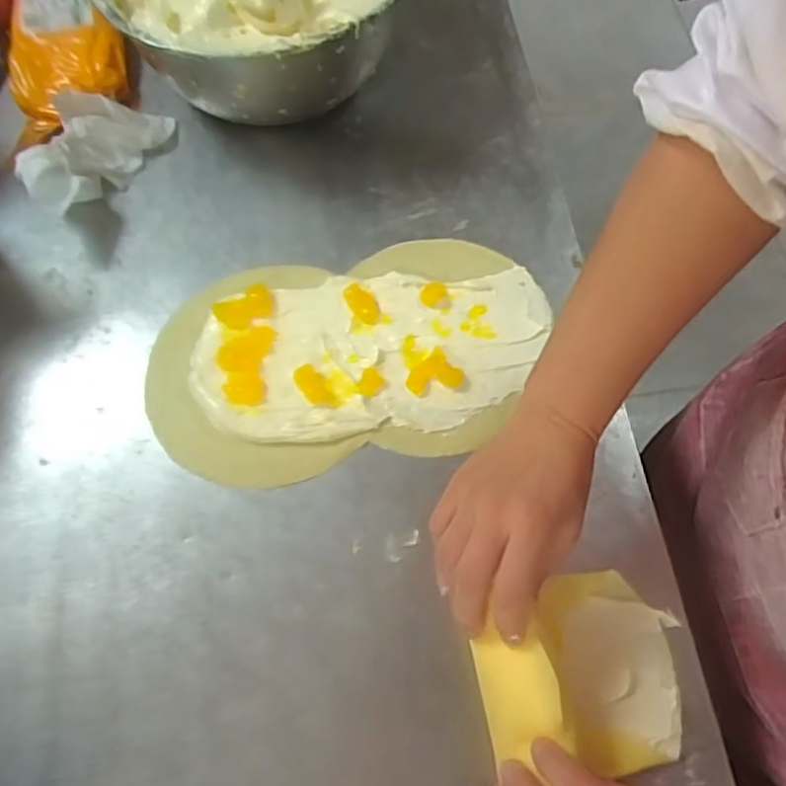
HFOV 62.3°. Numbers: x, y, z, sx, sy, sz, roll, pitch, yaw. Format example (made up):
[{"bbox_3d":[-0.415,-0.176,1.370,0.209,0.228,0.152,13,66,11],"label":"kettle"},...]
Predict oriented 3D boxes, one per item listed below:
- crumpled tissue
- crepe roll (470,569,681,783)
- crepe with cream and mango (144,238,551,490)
[{"bbox_3d":[-0.255,-0.206,0.544,0.076,0.062,0.140,30,70,13],"label":"crumpled tissue"},{"bbox_3d":[0.108,0.156,0.370,0.120,0.057,0.106,-3,66,2],"label":"crepe roll"},{"bbox_3d":[-0.033,-0.031,0.483,0.293,0.019,0.173,-10,66,-4],"label":"crepe with cream and mango"}]

